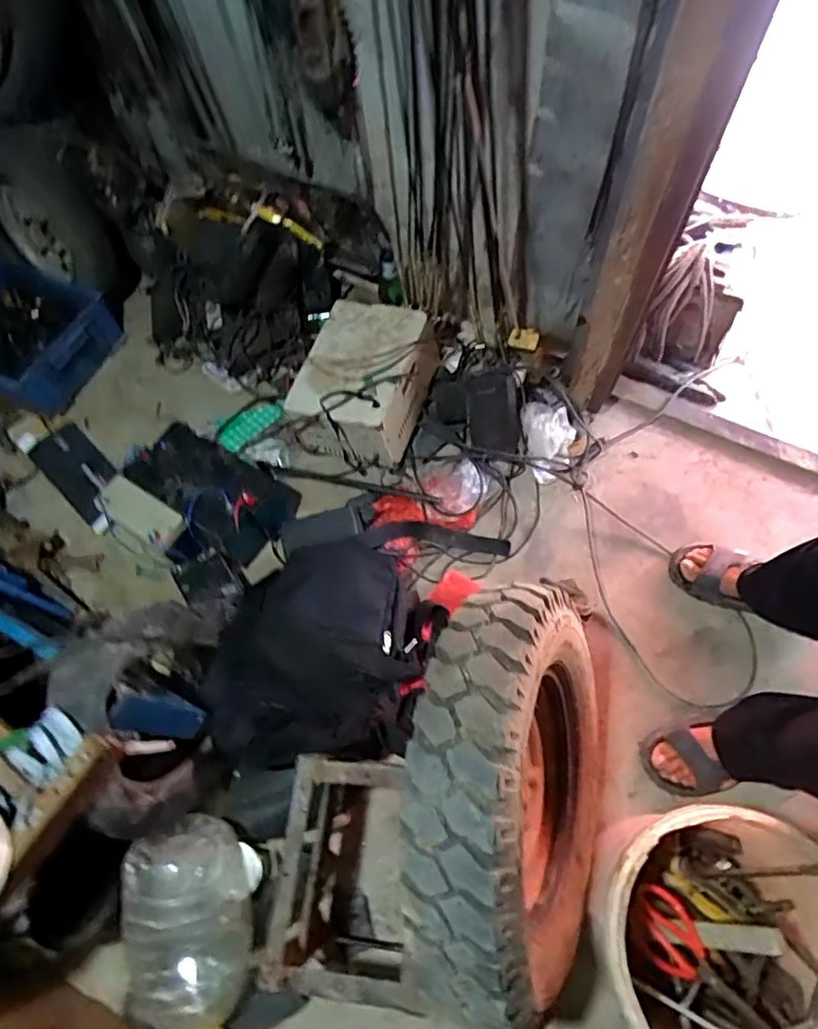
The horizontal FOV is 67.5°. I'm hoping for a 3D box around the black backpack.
[{"bbox_3d":[-0.110,0.182,1.075,0.391,0.201,0.543,21,70,11],"label":"black backpack"}]

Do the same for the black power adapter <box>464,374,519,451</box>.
[{"bbox_3d":[0.168,-0.204,1.233,0.106,0.159,0.037,-13,44,-2],"label":"black power adapter"}]

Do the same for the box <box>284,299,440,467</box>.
[{"bbox_3d":[-0.087,-0.269,1.277,0.240,0.164,0.284,17,70,10],"label":"box"}]

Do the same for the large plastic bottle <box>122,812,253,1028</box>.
[{"bbox_3d":[-0.313,0.617,0.882,0.149,0.180,0.324,-5,68,1],"label":"large plastic bottle"}]

